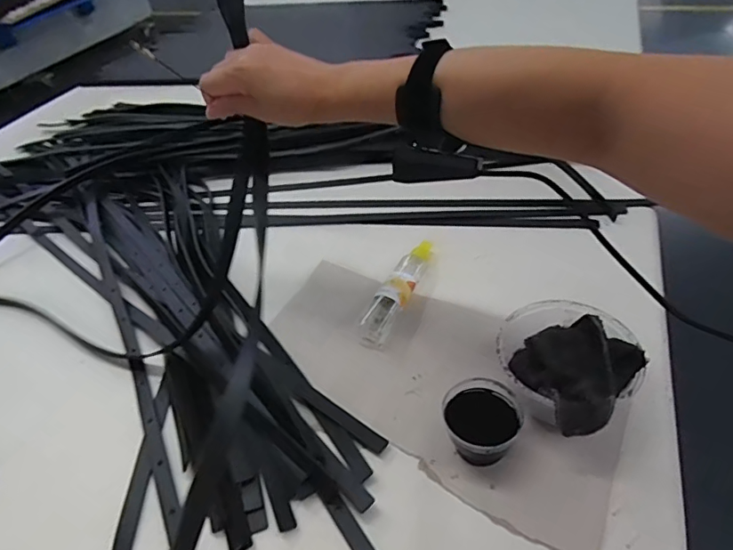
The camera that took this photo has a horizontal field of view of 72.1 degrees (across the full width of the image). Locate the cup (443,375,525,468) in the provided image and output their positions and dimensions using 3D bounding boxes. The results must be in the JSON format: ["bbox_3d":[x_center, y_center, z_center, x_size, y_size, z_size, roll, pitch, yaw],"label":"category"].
[{"bbox_3d":[0.094,0.124,0.421,0.060,0.049,0.065,-4,42,3],"label":"cup"}]

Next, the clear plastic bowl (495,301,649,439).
[{"bbox_3d":[0.170,0.080,0.442,0.115,0.066,0.115,-4,42,3],"label":"clear plastic bowl"}]

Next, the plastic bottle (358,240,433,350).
[{"bbox_3d":[0.039,0.013,0.575,0.034,0.032,0.172,16,46,23],"label":"plastic bottle"}]

